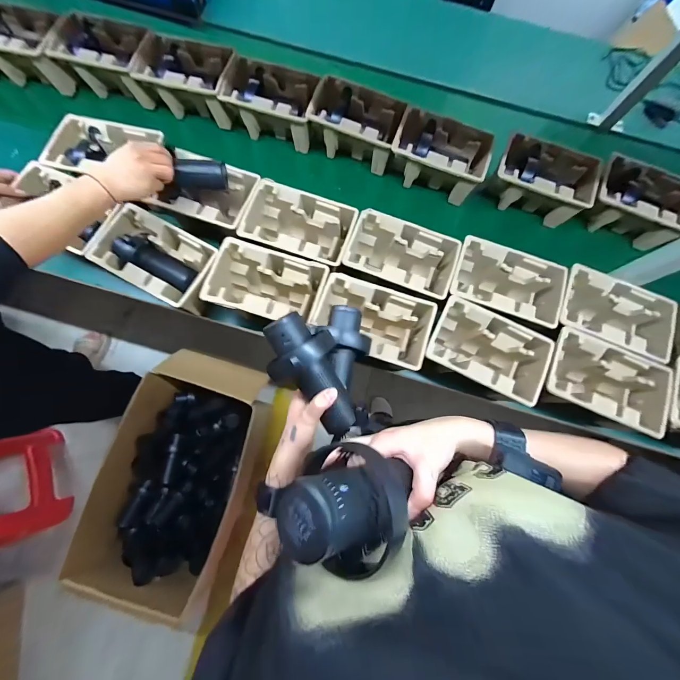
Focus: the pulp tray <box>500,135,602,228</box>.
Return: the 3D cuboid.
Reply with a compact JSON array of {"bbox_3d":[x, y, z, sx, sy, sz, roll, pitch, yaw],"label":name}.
[{"bbox_3d":[0.485,-0.384,0.722,0.229,0.119,0.146,24,78,5],"label":"pulp tray"}]

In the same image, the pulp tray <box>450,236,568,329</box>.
[{"bbox_3d":[0.350,-0.112,0.656,0.227,0.101,0.145,20,78,4],"label":"pulp tray"}]

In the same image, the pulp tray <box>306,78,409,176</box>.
[{"bbox_3d":[0.040,-0.532,0.747,0.220,0.102,0.139,18,77,3],"label":"pulp tray"}]

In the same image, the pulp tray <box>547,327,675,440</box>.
[{"bbox_3d":[0.525,0.088,0.617,0.236,0.104,0.143,25,78,5],"label":"pulp tray"}]

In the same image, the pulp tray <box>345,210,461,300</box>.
[{"bbox_3d":[0.130,-0.173,0.659,0.231,0.092,0.146,18,77,3],"label":"pulp tray"}]

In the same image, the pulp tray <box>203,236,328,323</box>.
[{"bbox_3d":[-0.148,-0.110,0.629,0.221,0.089,0.137,16,77,3],"label":"pulp tray"}]

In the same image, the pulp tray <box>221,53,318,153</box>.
[{"bbox_3d":[-0.166,-0.593,0.750,0.219,0.102,0.131,15,77,3],"label":"pulp tray"}]

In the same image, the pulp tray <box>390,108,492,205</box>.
[{"bbox_3d":[0.240,-0.446,0.734,0.228,0.099,0.142,27,78,5],"label":"pulp tray"}]

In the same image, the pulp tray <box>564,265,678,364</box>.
[{"bbox_3d":[0.569,-0.046,0.634,0.232,0.081,0.144,19,77,3],"label":"pulp tray"}]

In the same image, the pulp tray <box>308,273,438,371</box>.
[{"bbox_3d":[0.066,-0.030,0.631,0.231,0.104,0.141,18,77,3],"label":"pulp tray"}]

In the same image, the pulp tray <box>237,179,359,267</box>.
[{"bbox_3d":[-0.088,-0.241,0.664,0.237,0.091,0.148,18,77,3],"label":"pulp tray"}]

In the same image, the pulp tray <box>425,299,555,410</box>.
[{"bbox_3d":[0.294,0.027,0.620,0.223,0.109,0.140,24,78,4],"label":"pulp tray"}]

